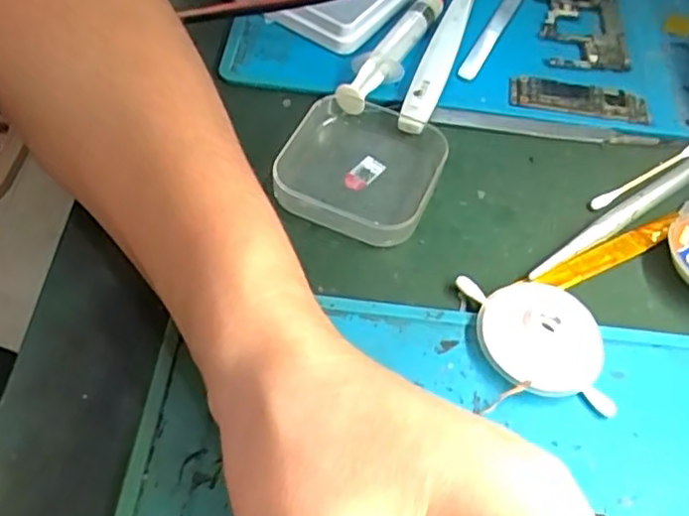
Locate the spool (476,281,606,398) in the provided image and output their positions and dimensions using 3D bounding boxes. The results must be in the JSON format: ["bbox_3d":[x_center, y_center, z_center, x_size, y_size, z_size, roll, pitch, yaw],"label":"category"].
[{"bbox_3d":[0.070,0.028,0.234,0.044,0.014,0.040,1,54,-2],"label":"spool"}]

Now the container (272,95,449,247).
[{"bbox_3d":[0.006,-0.038,0.274,0.064,0.018,0.063,15,55,8],"label":"container"}]

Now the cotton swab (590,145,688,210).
[{"bbox_3d":[0.132,-0.037,0.284,0.064,0.004,0.006,-25,60,-19],"label":"cotton swab"}]

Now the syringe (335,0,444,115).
[{"bbox_3d":[0.022,-0.097,0.305,0.022,0.026,0.082,25,57,14],"label":"syringe"}]

